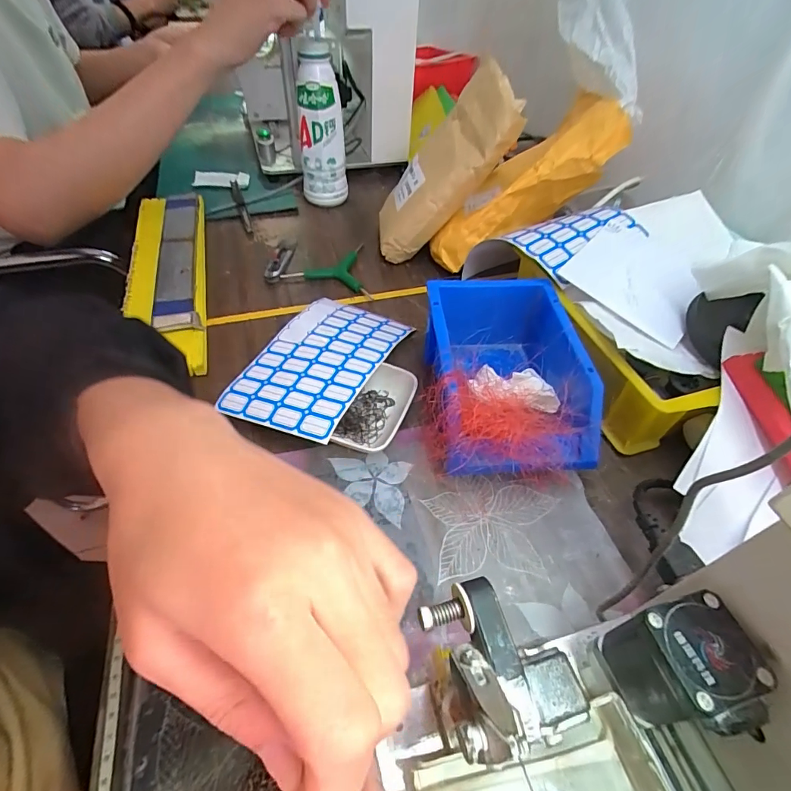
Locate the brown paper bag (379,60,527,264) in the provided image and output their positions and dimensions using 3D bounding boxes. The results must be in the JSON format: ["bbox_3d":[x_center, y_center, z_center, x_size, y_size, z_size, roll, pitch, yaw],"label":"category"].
[{"bbox_3d":[0.054,-0.272,0.531,0.053,0.226,0.108,10,51,-40],"label":"brown paper bag"}]

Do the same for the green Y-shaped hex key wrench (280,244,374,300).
[{"bbox_3d":[-0.089,-0.156,0.553,0.105,0.015,0.095,-6,50,-8],"label":"green Y-shaped hex key wrench"}]

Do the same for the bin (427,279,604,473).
[{"bbox_3d":[0.091,-0.013,0.386,0.132,0.084,0.196,1,50,-2],"label":"bin"}]

